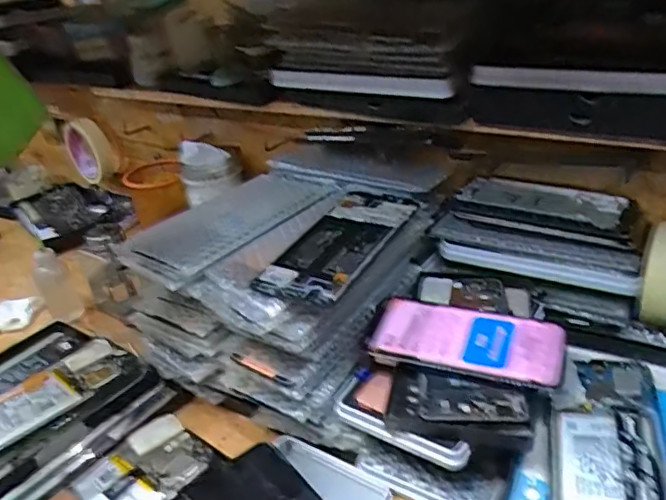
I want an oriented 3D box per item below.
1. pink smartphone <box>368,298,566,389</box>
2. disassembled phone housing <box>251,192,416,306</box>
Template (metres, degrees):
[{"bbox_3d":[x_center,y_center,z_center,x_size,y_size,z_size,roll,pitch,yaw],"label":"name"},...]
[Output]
[{"bbox_3d":[0.102,0.067,0.444,0.142,0.008,0.070,5,33,19],"label":"pink smartphone"},{"bbox_3d":[0.008,-0.007,0.458,0.069,0.015,0.147,15,37,32],"label":"disassembled phone housing"}]

